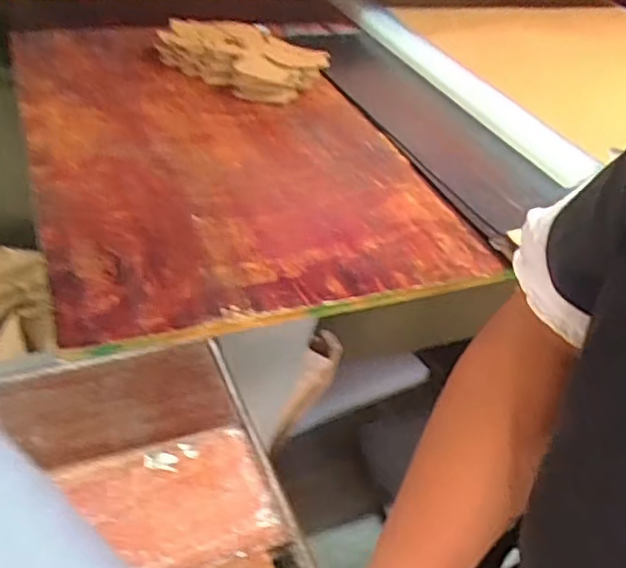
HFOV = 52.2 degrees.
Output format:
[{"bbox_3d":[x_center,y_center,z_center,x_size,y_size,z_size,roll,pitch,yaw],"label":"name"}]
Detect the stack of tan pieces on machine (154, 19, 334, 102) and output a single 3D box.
[{"bbox_3d":[-0.095,-0.318,0.892,0.218,0.060,0.140,25,41,23],"label":"stack of tan pieces on machine"}]

